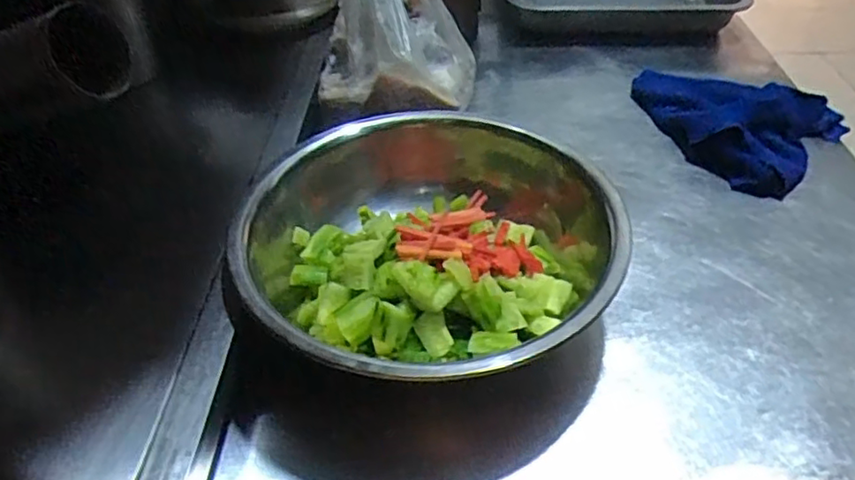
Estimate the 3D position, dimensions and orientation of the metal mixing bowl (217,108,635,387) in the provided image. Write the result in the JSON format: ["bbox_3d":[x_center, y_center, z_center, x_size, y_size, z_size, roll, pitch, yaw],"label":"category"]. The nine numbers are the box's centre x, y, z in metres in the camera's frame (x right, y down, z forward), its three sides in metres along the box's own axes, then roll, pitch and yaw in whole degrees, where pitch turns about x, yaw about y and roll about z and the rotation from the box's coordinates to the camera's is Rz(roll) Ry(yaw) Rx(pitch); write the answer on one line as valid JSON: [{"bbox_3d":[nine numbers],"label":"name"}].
[{"bbox_3d":[0.001,0.008,0.442,0.247,0.074,0.248,-1,39,1],"label":"metal mixing bowl"}]

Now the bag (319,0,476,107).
[{"bbox_3d":[-0.030,-0.233,0.594,0.148,0.140,0.212,-1,42,2],"label":"bag"}]

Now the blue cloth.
[{"bbox_3d":[0.277,-0.123,0.615,0.187,0.051,0.157,30,49,33],"label":"blue cloth"}]

